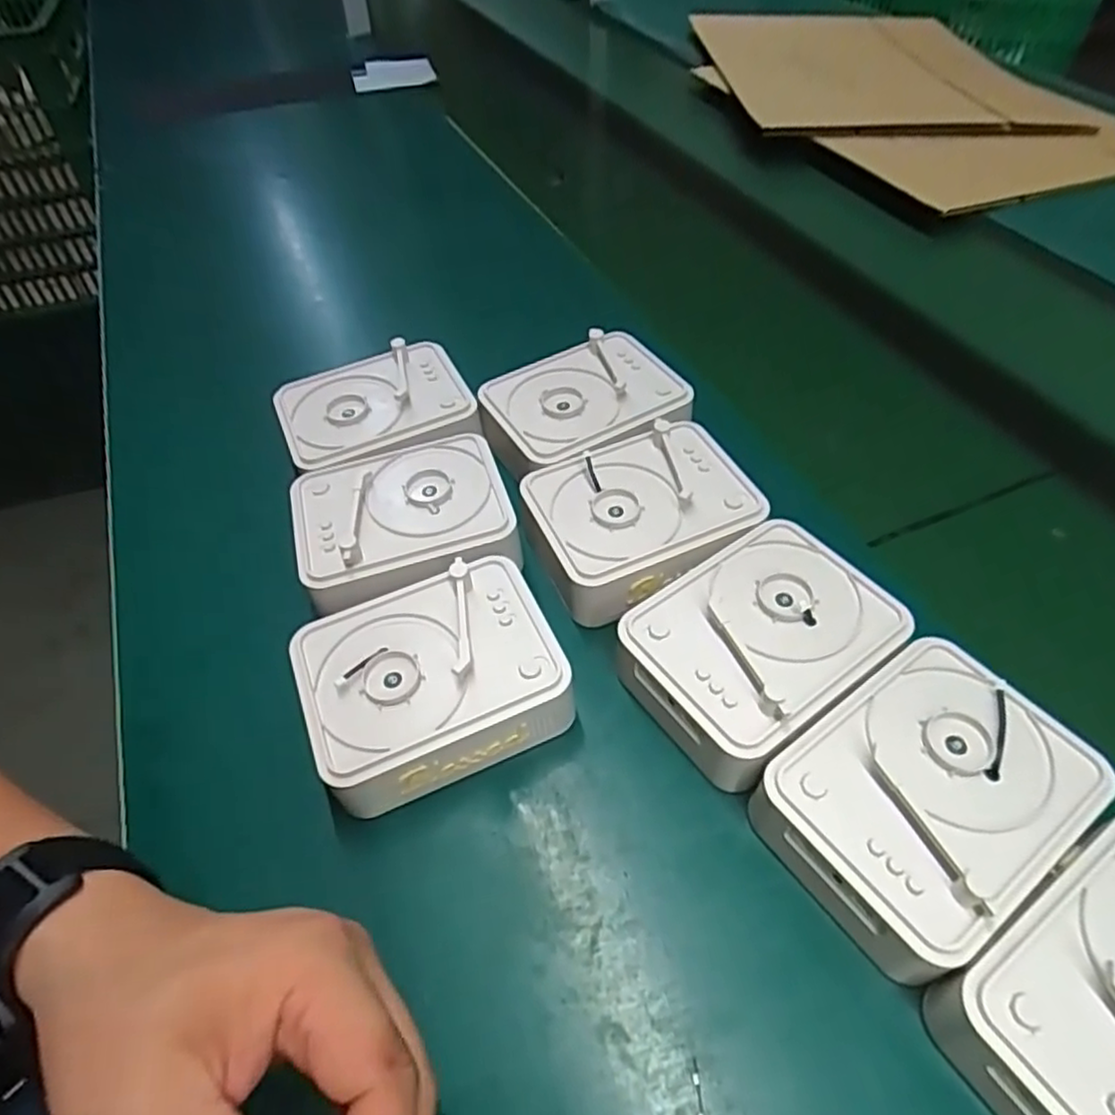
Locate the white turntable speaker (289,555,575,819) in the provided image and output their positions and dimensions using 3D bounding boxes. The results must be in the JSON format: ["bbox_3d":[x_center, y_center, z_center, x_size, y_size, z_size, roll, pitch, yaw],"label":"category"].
[{"bbox_3d":[-0.064,0.065,0.367,0.126,0.048,0.100,-20,52,-13],"label":"white turntable speaker"}]

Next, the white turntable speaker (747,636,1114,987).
[{"bbox_3d":[0.160,0.109,0.314,0.127,0.053,0.094,-30,55,-21],"label":"white turntable speaker"}]

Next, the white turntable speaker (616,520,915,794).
[{"bbox_3d":[0.104,0.047,0.366,0.125,0.053,0.100,-25,53,-17],"label":"white turntable speaker"}]

